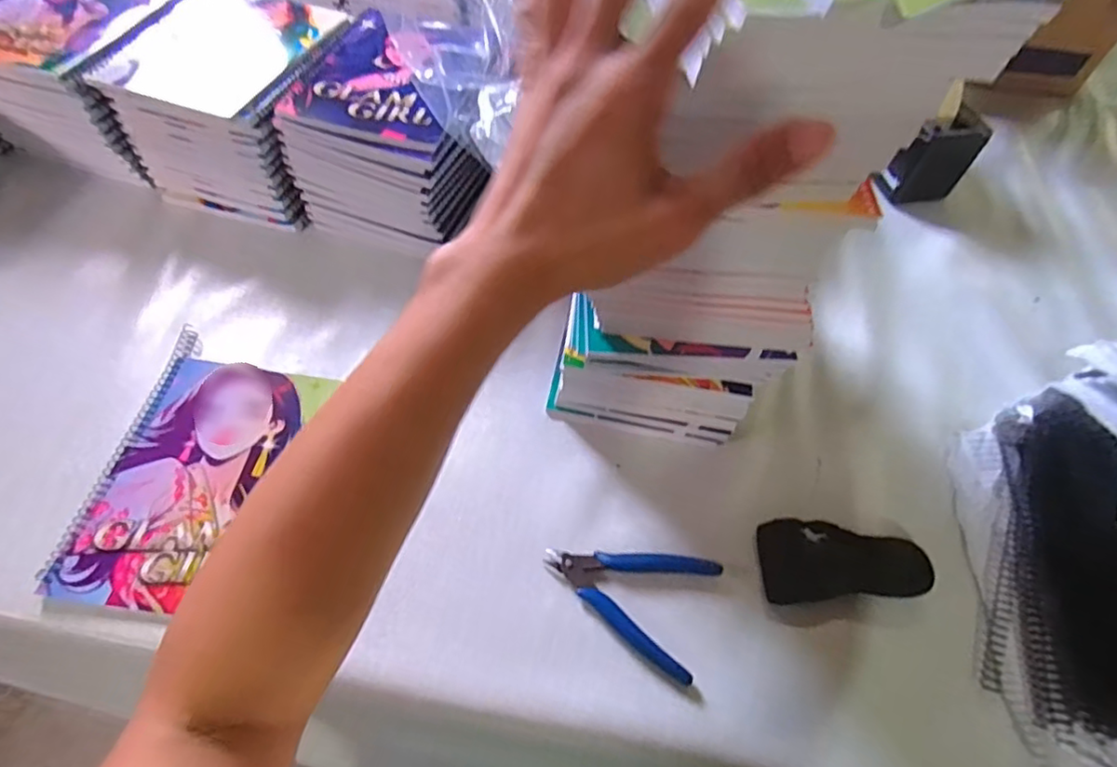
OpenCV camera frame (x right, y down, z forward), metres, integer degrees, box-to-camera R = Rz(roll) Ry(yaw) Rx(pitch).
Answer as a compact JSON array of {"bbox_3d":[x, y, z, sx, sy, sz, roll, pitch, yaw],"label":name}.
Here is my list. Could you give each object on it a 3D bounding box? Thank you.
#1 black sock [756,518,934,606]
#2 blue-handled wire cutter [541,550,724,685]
[{"bbox_3d":[0.210,0.129,0.438,0.117,0.011,0.057,1,65,-2],"label":"black sock"},{"bbox_3d":[0.048,0.144,0.427,0.118,0.010,0.082,22,59,11],"label":"blue-handled wire cutter"}]

